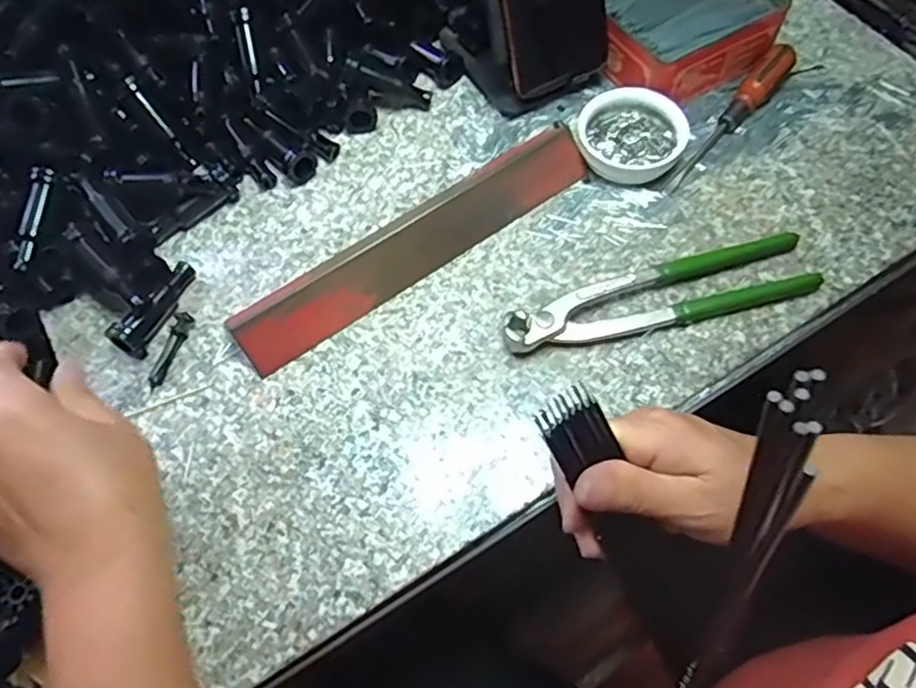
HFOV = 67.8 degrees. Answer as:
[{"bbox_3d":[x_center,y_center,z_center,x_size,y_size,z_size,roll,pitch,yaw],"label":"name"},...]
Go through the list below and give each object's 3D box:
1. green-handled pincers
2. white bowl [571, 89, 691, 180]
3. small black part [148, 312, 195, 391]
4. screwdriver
[{"bbox_3d":[0.124,-0.032,0.421,0.198,0.019,0.045,-15,63,-5],"label":"green-handled pincers"},{"bbox_3d":[0.117,-0.141,0.468,0.072,0.026,0.065,29,68,16],"label":"white bowl"},{"bbox_3d":[-0.177,0.002,0.414,0.011,0.012,0.050,14,65,10],"label":"small black part"},{"bbox_3d":[0.193,-0.161,0.480,0.021,0.021,0.143,36,70,19],"label":"screwdriver"}]

